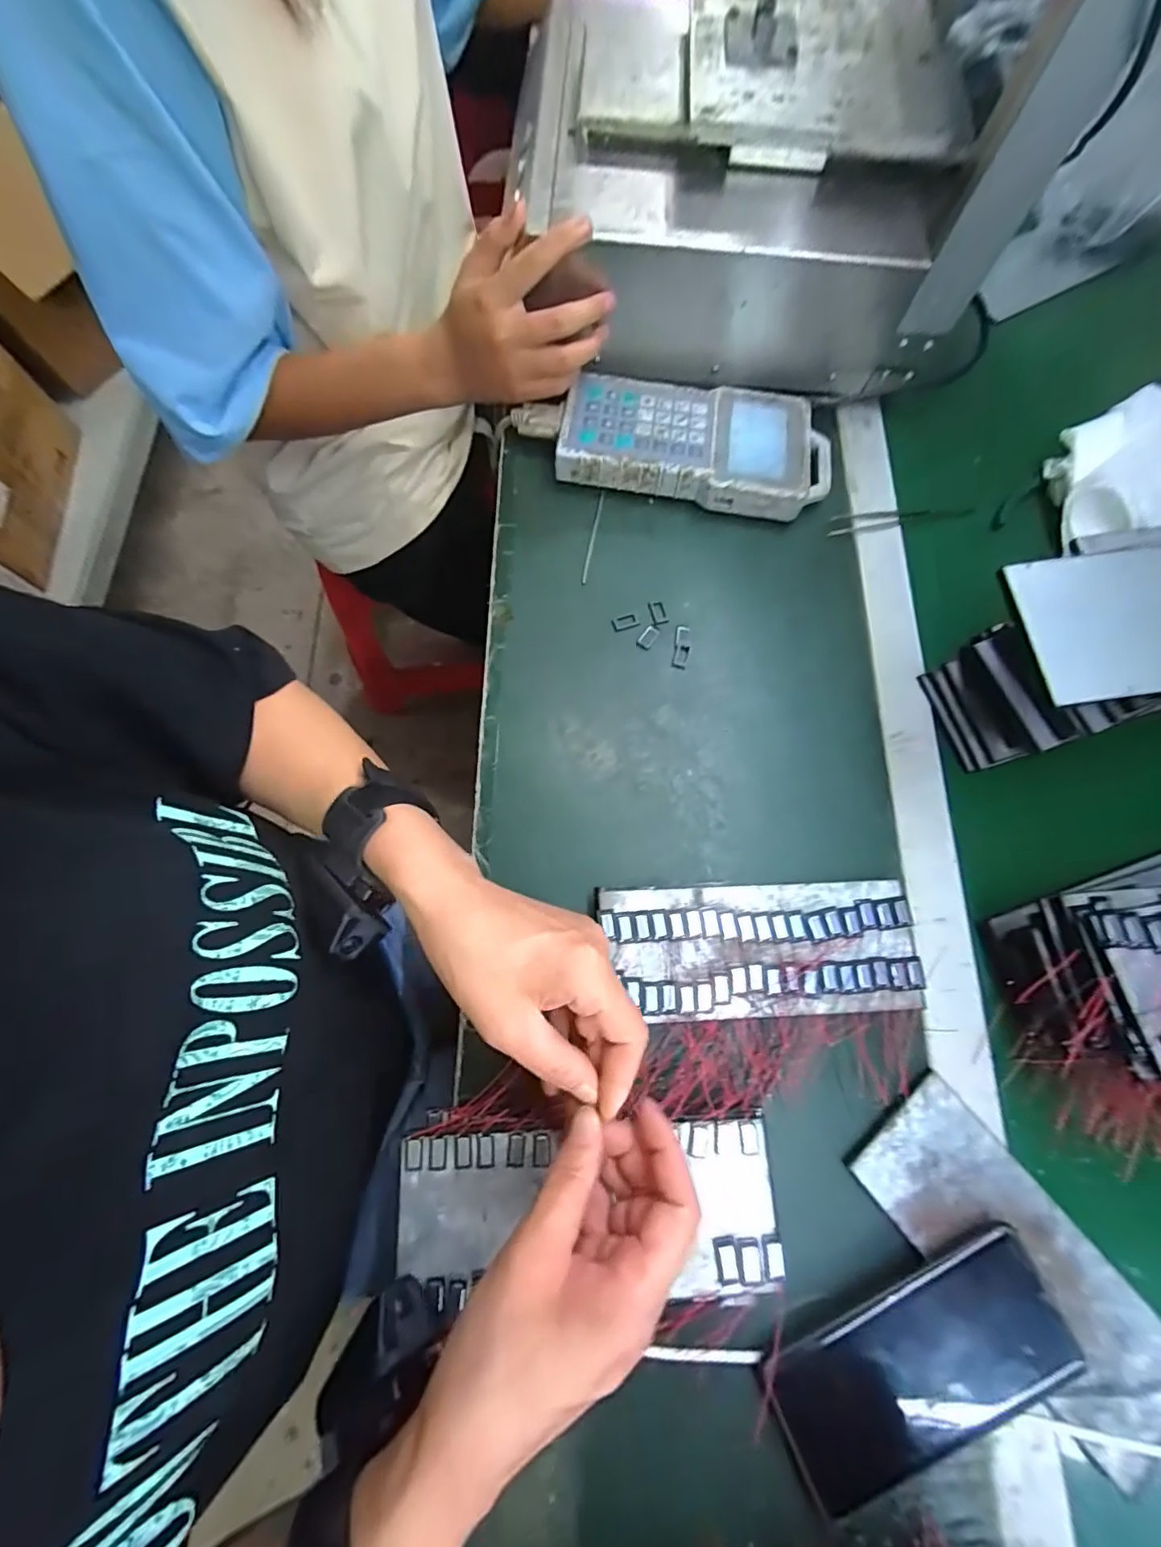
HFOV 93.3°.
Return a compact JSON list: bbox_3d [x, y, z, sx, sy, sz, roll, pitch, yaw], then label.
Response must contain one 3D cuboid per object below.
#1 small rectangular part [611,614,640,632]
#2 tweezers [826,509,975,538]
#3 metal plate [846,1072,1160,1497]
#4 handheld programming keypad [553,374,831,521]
[{"bbox_3d":[0.036,-0.120,0.433,0.021,0.004,0.011,-16,76,-7],"label":"small rectangular part"},{"bbox_3d":[0.267,-0.215,0.461,0.119,0.008,0.018,-7,75,-5],"label":"tweezers"},{"bbox_3d":[0.259,0.288,0.318,0.081,0.009,0.205,-39,79,-12],"label":"metal plate"},{"bbox_3d":[0.097,-0.276,0.458,0.221,0.035,0.111,8,74,-1],"label":"handheld programming keypad"}]

